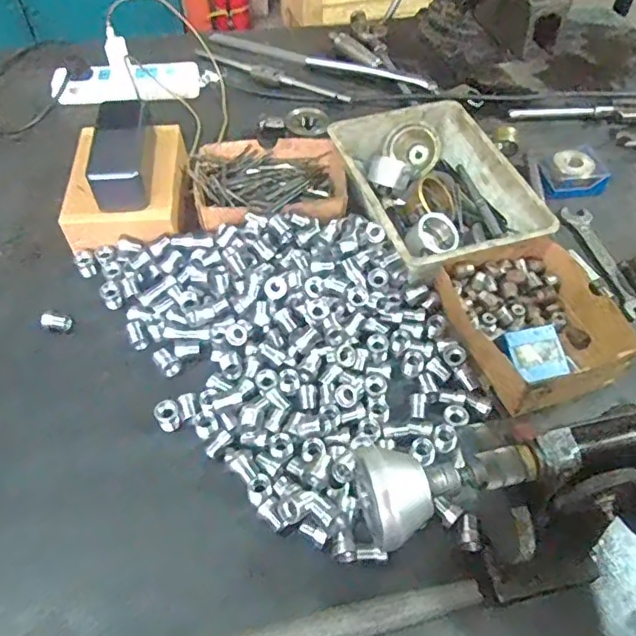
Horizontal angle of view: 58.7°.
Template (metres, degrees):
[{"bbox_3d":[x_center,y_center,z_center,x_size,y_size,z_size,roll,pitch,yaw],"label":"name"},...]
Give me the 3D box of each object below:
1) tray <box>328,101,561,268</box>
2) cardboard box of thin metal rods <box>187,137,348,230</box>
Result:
[{"bbox_3d":[0.129,-0.146,0.647,0.170,0.063,0.239,-13,53,-12],"label":"tray"},{"bbox_3d":[-0.054,-0.153,0.666,0.183,0.043,0.137,-7,52,-7],"label":"cardboard box of thin metal rods"}]

